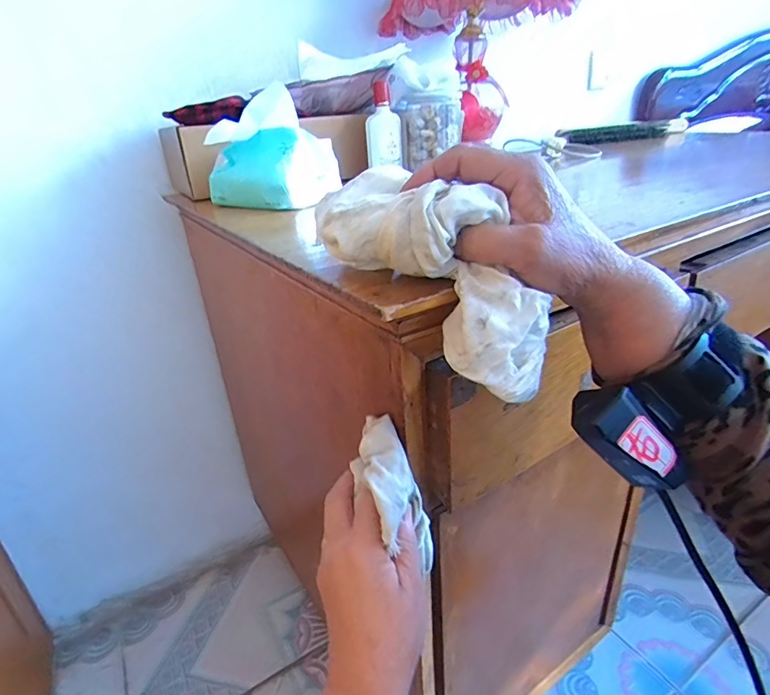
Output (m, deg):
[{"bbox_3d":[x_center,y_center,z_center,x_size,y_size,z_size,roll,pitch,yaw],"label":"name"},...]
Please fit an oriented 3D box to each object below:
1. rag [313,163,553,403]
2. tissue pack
[{"bbox_3d":[0.036,-0.043,0.264,0.163,0.078,0.039,46,41,4],"label":"rag"},{"bbox_3d":[-0.138,-0.237,0.567,0.148,0.113,0.111,14,32,31],"label":"tissue pack"}]

